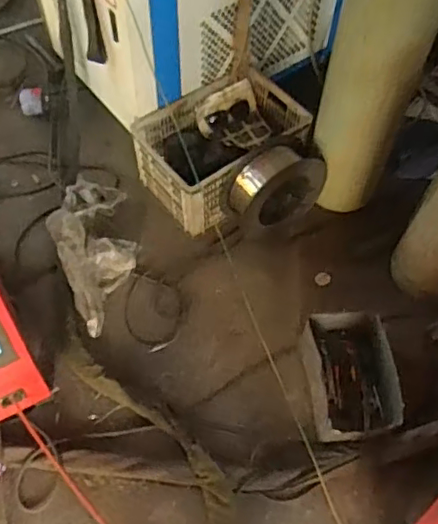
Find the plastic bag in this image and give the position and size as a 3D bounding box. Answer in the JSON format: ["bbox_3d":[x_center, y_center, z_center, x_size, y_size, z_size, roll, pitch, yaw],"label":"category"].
[{"bbox_3d":[-0.341,-0.061,1.601,0.211,0.144,0.529,-13,60,-9],"label":"plastic bag"}]

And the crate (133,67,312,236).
[{"bbox_3d":[0.020,-0.330,1.724,0.458,0.215,0.322,-34,65,-20],"label":"crate"}]

